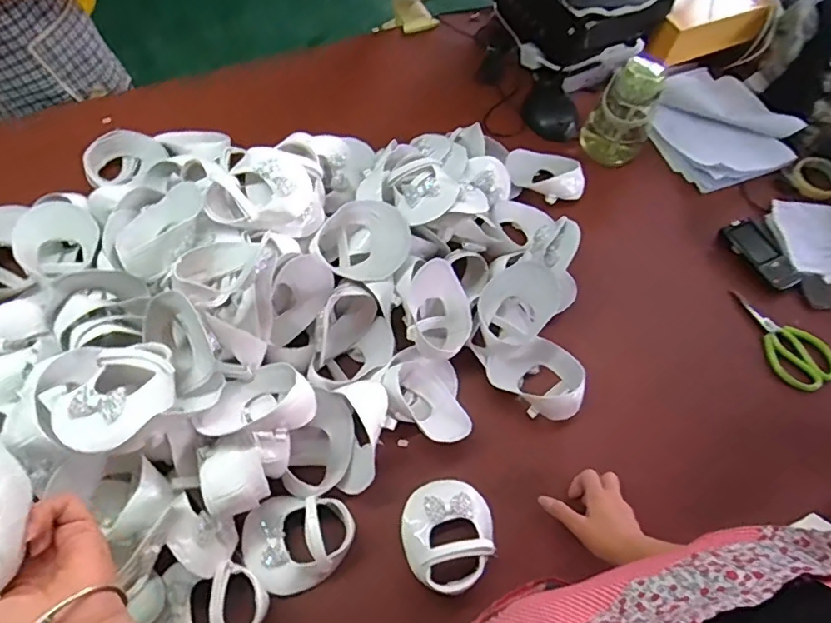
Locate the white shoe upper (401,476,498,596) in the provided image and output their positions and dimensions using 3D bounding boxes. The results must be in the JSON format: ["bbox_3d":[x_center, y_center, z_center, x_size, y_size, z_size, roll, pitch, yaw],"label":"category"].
[{"bbox_3d":[0.042,0.289,0.711,0.118,0.056,0.133,-4,62,-6],"label":"white shoe upper"}]

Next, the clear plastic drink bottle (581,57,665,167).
[{"bbox_3d":[0.398,-0.379,1.040,0.114,0.188,0.119,30,64,12],"label":"clear plastic drink bottle"}]

